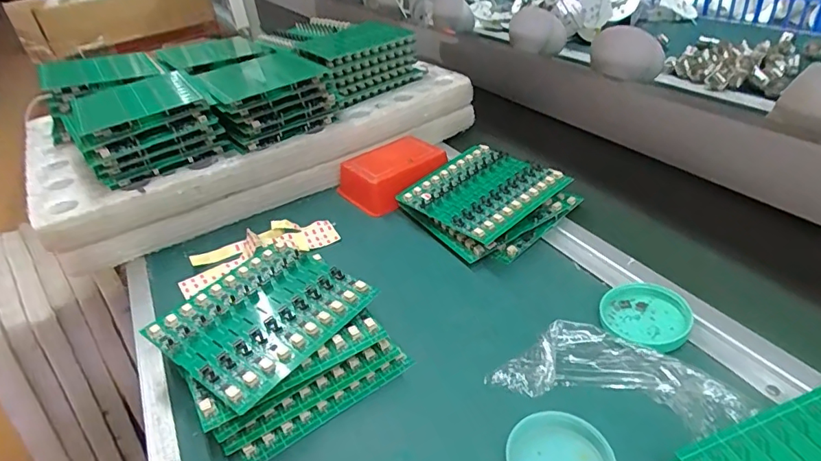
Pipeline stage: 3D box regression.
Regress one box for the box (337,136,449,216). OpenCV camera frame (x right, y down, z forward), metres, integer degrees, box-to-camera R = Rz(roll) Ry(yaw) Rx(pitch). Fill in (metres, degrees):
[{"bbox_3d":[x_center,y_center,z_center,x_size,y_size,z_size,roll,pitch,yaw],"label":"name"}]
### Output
[{"bbox_3d":[-0.021,-0.075,0.600,0.126,0.038,0.094,-23,38,-22],"label":"box"}]

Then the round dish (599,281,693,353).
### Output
[{"bbox_3d":[0.189,0.068,0.393,0.064,0.013,0.062,-3,35,6],"label":"round dish"}]

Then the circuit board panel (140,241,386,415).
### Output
[{"bbox_3d":[-0.119,0.065,0.389,0.129,0.008,0.137,21,44,33],"label":"circuit board panel"}]

